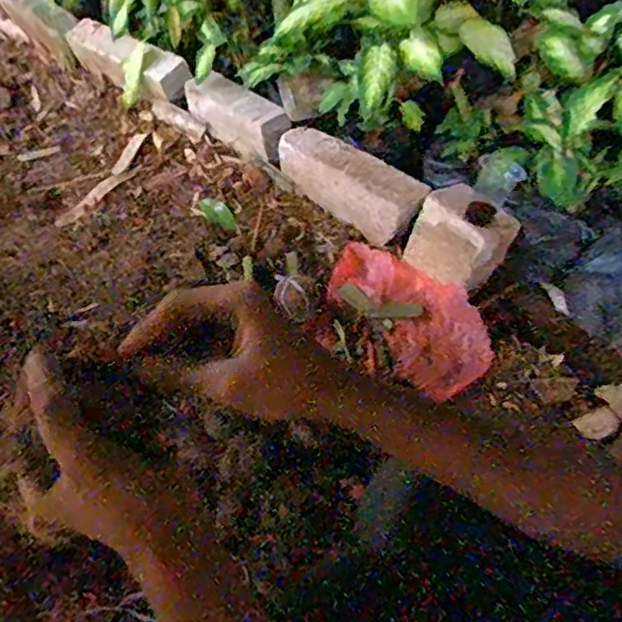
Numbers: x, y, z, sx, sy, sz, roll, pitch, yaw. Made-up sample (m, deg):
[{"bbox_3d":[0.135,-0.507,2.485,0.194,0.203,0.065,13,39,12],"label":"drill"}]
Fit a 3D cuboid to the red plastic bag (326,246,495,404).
[{"bbox_3d":[0.167,-0.008,1.020,0.159,0.048,0.343,-27,57,-17],"label":"red plastic bag"}]

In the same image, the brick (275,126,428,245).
[{"bbox_3d":[0.072,-0.237,1.132,0.318,0.133,0.083,37,63,25],"label":"brick"}]

